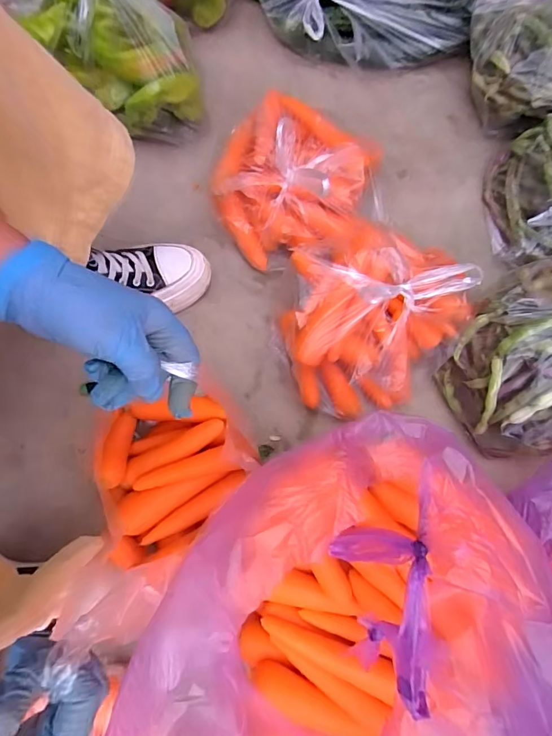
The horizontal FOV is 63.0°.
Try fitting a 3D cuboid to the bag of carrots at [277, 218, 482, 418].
[{"bbox_3d":[0.114,-0.072,0.558,0.215,0.120,0.242,39,80,7],"label":"bag of carrots"}]

